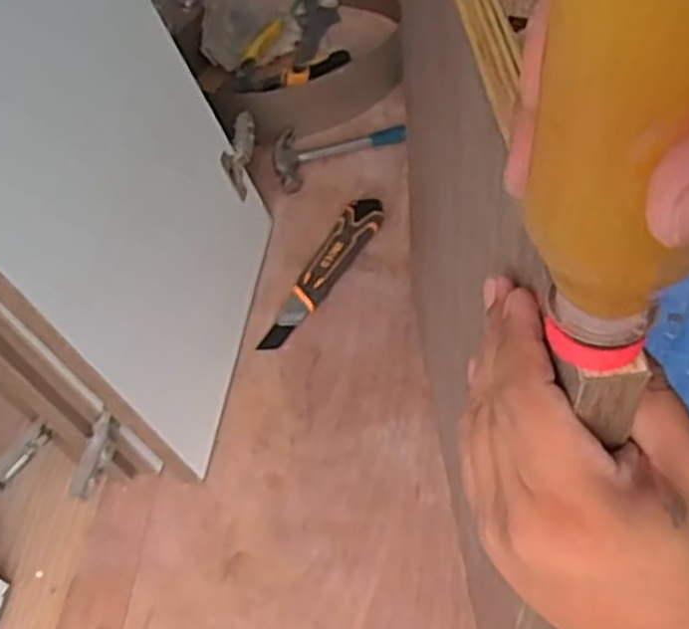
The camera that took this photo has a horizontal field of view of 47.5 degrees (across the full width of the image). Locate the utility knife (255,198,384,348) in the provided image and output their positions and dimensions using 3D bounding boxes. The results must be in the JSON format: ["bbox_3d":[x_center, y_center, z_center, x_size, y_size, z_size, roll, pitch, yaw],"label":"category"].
[{"bbox_3d":[-0.024,-0.052,0.884,0.041,0.028,0.227,25,57,20],"label":"utility knife"}]

